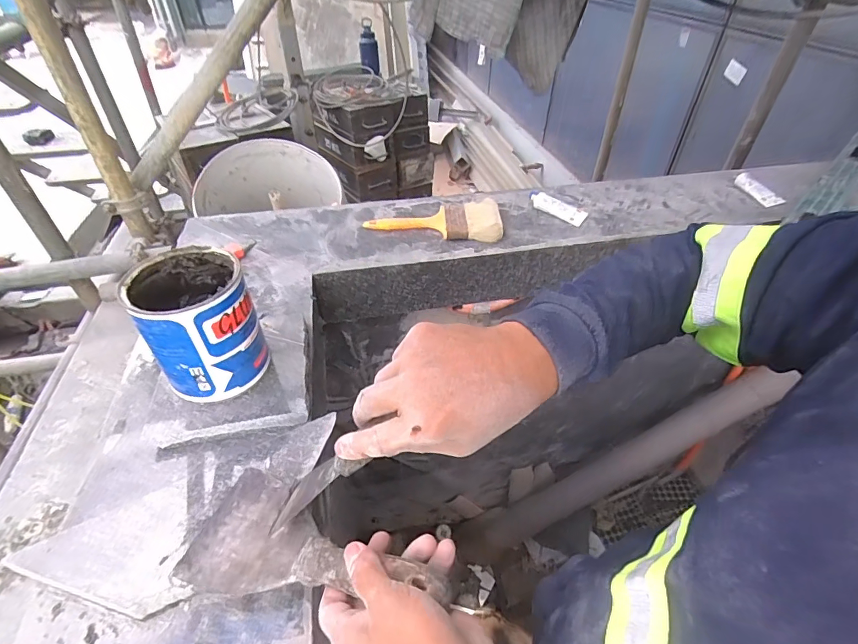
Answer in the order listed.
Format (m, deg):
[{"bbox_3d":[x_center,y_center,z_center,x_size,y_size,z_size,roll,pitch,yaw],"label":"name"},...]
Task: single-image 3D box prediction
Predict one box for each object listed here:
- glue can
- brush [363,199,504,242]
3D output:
[{"bbox_3d":[-0.226,0.002,0.425,0.101,0.118,0.093,1,42,-1],"label":"glue can"},{"bbox_3d":[0.009,-0.174,0.730,0.225,0.028,0.102,0,42,-1],"label":"brush"}]

